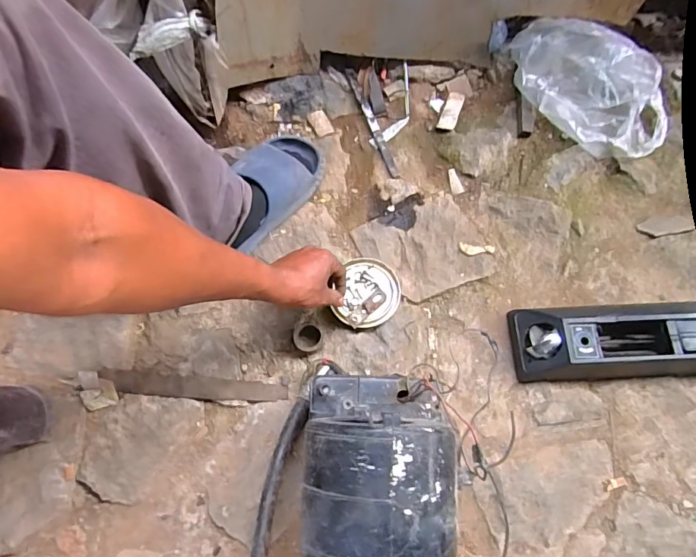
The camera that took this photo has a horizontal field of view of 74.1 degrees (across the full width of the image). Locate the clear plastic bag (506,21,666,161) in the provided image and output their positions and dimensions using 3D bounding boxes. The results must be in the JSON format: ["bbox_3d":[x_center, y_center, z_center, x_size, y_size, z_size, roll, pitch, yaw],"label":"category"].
[{"bbox_3d":[0.390,-0.307,0.737,0.286,0.118,0.145,25,74,7],"label":"clear plastic bag"}]

